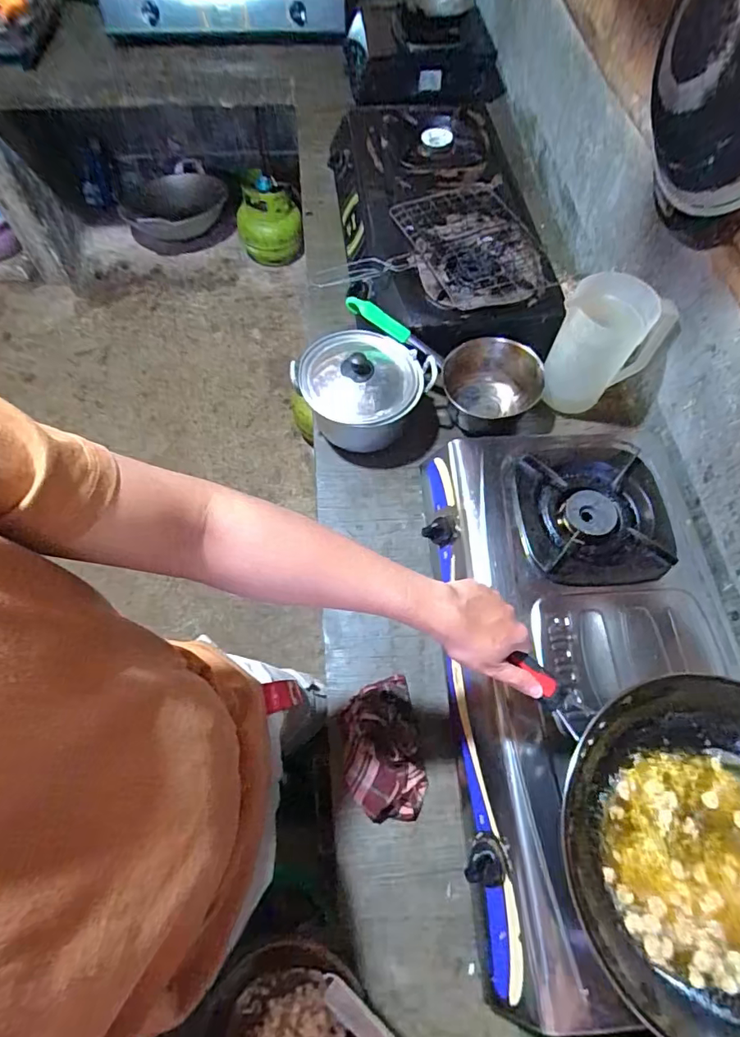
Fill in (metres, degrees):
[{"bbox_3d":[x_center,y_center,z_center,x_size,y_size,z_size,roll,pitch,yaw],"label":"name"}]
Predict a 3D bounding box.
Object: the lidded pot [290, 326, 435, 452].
[{"bbox_3d":[-0.011,-0.227,0.873,0.194,0.131,0.177,1,65,-2],"label":"lidded pot"}]

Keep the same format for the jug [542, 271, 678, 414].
[{"bbox_3d":[0.403,-0.297,0.883,0.158,0.226,0.109,33,68,13],"label":"jug"}]

